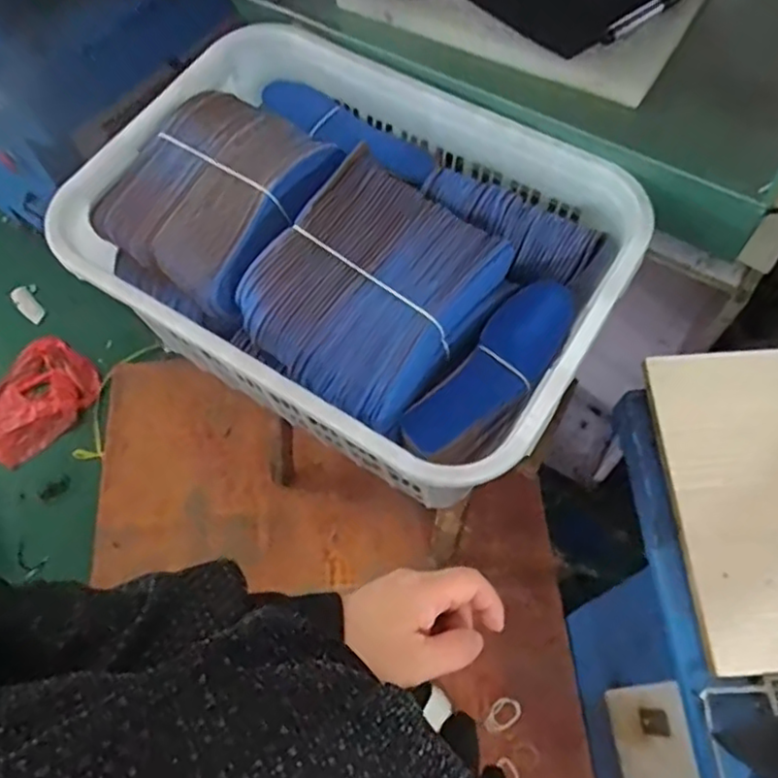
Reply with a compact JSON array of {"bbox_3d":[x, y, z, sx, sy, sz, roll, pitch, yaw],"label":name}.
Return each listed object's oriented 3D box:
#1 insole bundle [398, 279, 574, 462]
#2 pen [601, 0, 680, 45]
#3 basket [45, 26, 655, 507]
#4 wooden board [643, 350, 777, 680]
[{"bbox_3d":[0.117,-0.011,0.748,0.086,0.068,0.246,38,70,17],"label":"insole bundle"},{"bbox_3d":[0.297,-0.435,0.779,0.141,0.015,0.016,-38,69,-16],"label":"pen"},{"bbox_3d":[-0.053,-0.182,0.791,0.586,0.206,0.438,31,68,15],"label":"basket"},{"bbox_3d":[0.366,0.103,0.639,0.185,0.023,0.303,-4,64,-1],"label":"wooden board"}]

